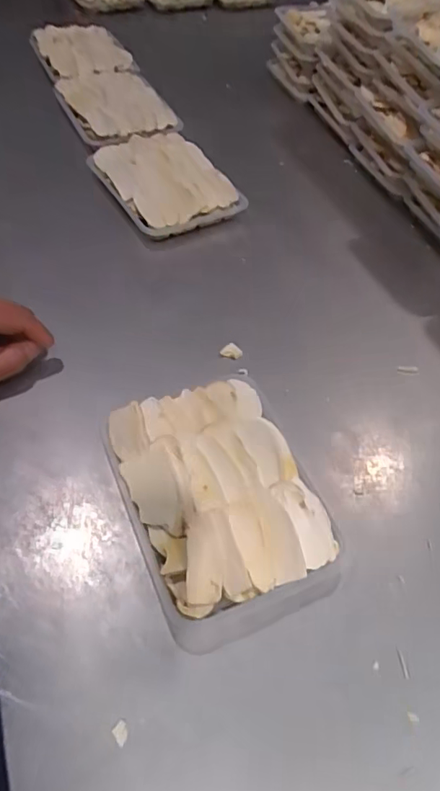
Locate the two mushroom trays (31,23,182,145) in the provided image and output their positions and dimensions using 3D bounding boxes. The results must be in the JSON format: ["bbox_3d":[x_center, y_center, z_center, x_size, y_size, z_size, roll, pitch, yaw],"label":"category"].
[{"bbox_3d":[-0.173,-0.458,0.779,0.135,0.046,0.356,-20,57,-16],"label":"two mushroom trays"}]

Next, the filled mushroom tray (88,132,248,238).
[{"bbox_3d":[-0.064,-0.263,0.634,0.134,0.037,0.180,-25,59,-20],"label":"filled mushroom tray"}]

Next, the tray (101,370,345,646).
[{"bbox_3d":[-0.002,0.076,0.387,0.125,0.040,0.184,-17,56,-14],"label":"tray"}]

